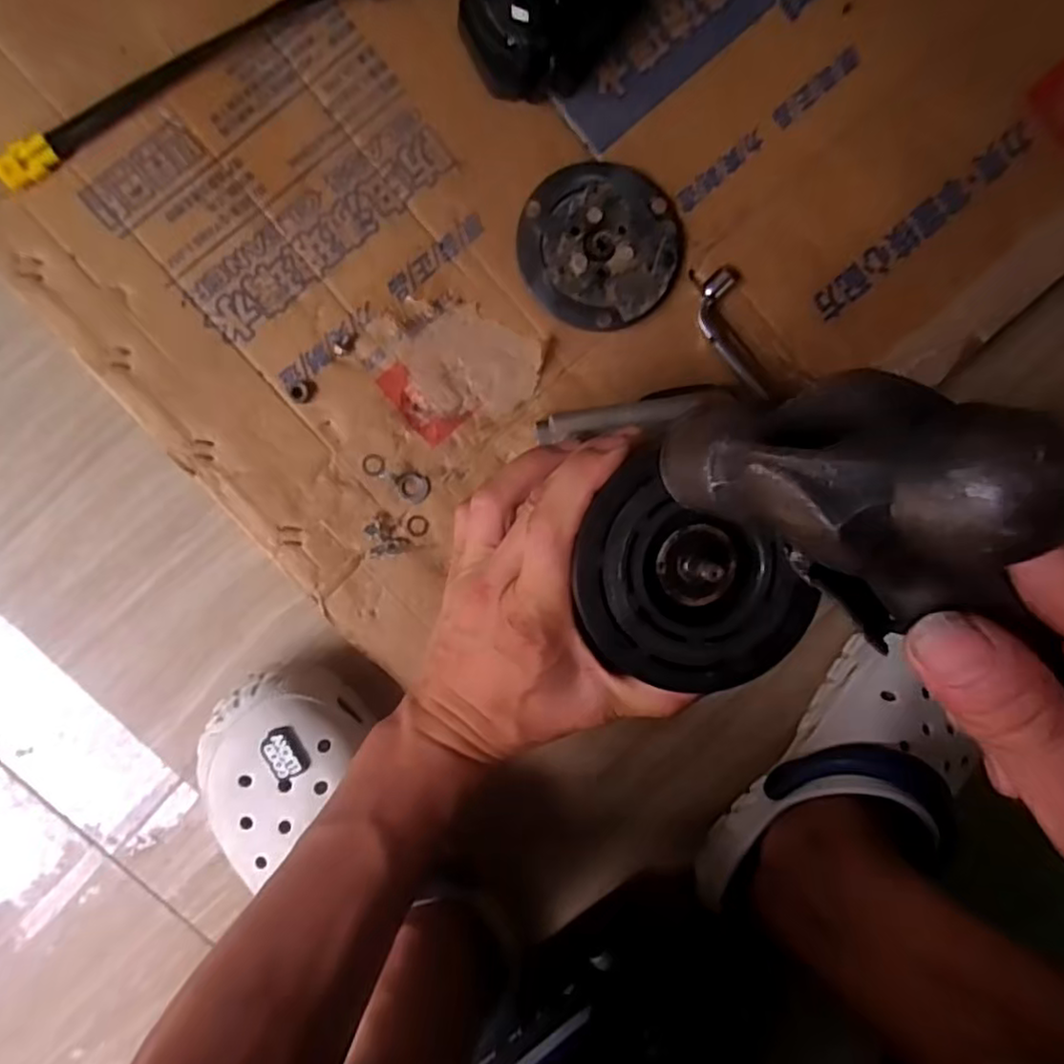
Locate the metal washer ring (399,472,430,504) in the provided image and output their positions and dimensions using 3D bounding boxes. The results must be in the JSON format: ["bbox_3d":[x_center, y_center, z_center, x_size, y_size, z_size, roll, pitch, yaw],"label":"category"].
[{"bbox_3d":[-0.076,-0.029,0.423,0.020,0.004,0.019,0,94,-4],"label":"metal washer ring"}]

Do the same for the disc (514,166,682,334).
[{"bbox_3d":[0.044,-0.182,0.414,0.098,0.014,0.101,-1,95,-7],"label":"disc"}]

